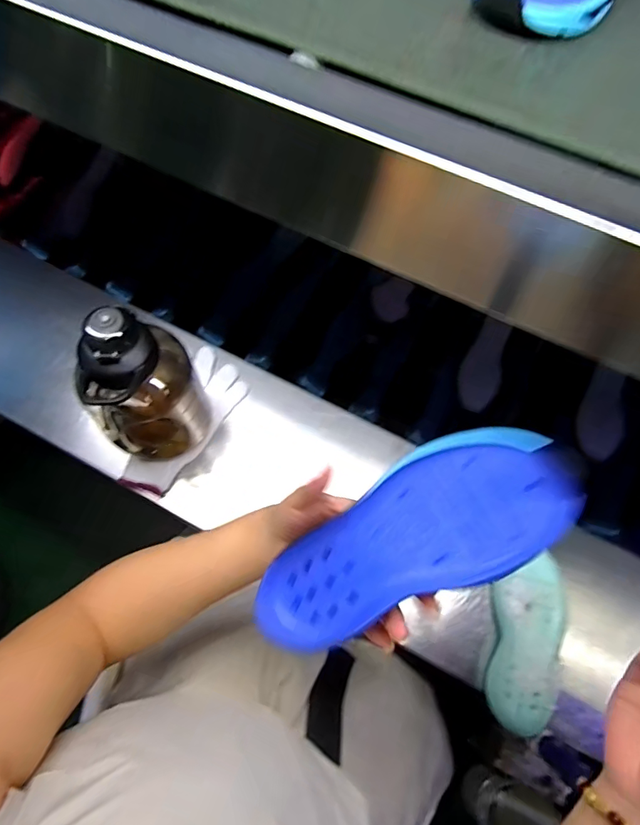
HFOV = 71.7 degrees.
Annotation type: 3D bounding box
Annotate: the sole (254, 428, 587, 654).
[{"bbox_3d":[0.051,0.081,0.275,0.210,0.019,0.081,-34,71,15],"label":"sole"}]

